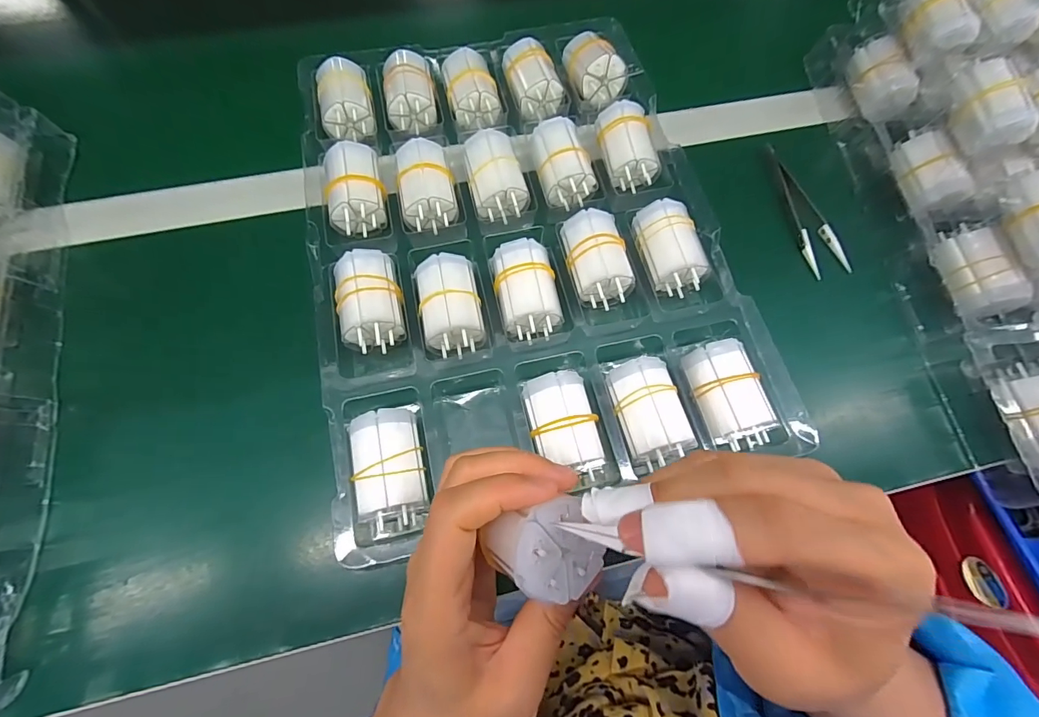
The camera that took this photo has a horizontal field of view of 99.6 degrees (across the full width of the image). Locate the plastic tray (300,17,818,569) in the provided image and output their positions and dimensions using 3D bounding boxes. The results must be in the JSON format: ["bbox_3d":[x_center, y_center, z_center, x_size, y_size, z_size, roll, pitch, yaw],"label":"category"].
[{"bbox_3d":[-0.001,-0.093,0.318,0.285,0.041,0.372,-13,70,-6],"label":"plastic tray"}]

